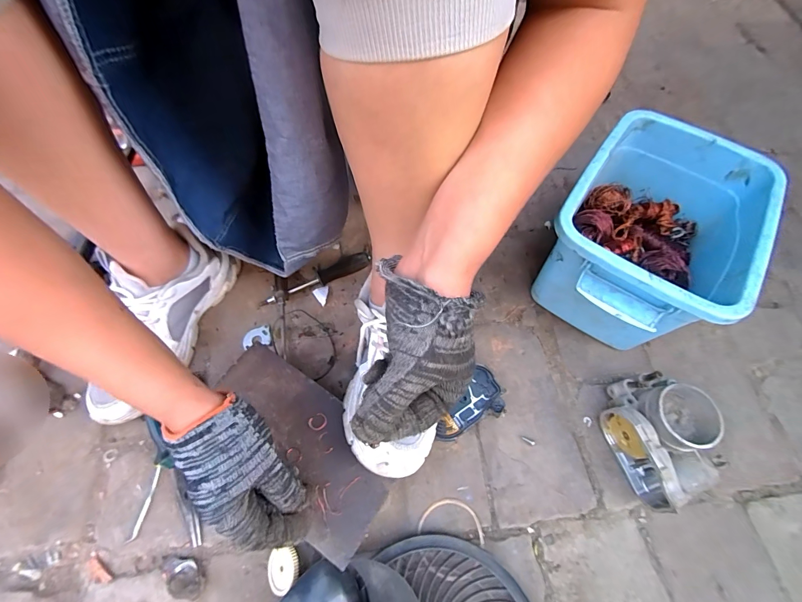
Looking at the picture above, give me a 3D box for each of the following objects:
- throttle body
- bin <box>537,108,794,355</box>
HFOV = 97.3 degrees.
[{"bbox_3d":[0.291,0.149,0.395,0.094,0.067,0.129,-14,65,-7],"label":"throttle body"},{"bbox_3d":[0.300,-0.075,0.451,0.182,0.158,0.292,33,68,15],"label":"bin"}]

